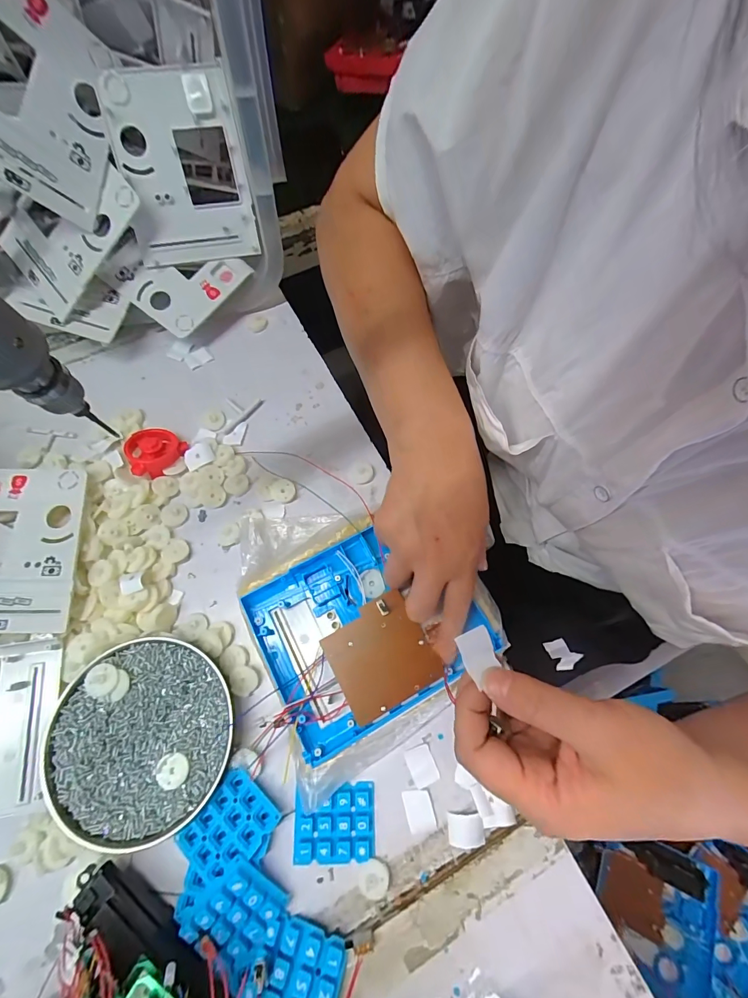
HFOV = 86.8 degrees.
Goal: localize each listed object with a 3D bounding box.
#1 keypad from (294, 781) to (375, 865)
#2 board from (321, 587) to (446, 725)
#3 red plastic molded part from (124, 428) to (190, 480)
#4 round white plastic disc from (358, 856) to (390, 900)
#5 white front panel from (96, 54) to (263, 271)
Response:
[{"bbox_3d":[-0.029,0.241,0.294,0.059,0.010,0.048,-1,67,-3],"label":"keypad"},{"bbox_3d":[0.005,0.118,0.301,0.073,0.011,0.072,-25,70,-13],"label":"board"},{"bbox_3d":[-0.218,-0.048,0.386,0.050,0.014,0.053,1,67,-2],"label":"red plastic molded part"},{"bbox_3d":[0.000,0.273,0.284,0.022,0.004,0.024,1,67,-2],"label":"round white plastic disc"},{"bbox_3d":[-0.185,-0.316,0.381,0.115,0.146,0.026,-12,33,-6],"label":"white front panel"}]

